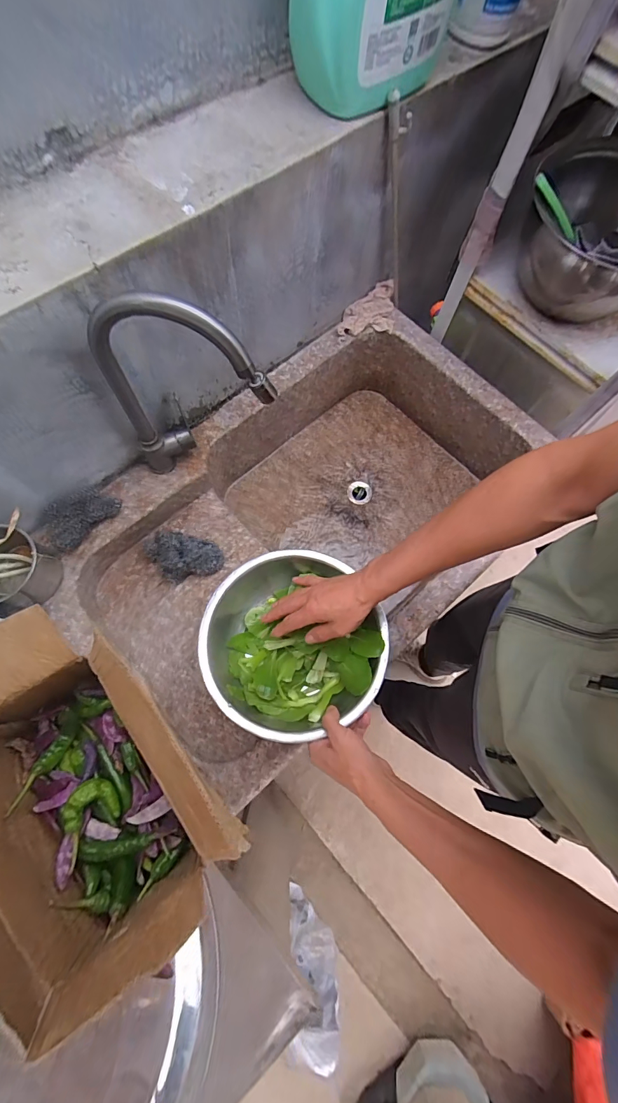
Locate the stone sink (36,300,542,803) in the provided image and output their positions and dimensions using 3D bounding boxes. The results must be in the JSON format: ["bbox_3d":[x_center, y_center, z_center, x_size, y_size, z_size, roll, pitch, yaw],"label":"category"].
[{"bbox_3d":[0.017,-0.061,0.786,0.812,0.246,0.521,-41,80,-9],"label":"stone sink"}]

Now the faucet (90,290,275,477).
[{"bbox_3d":[-0.166,-0.194,0.560,0.231,0.342,0.077,15,77,4],"label":"faucet"}]

